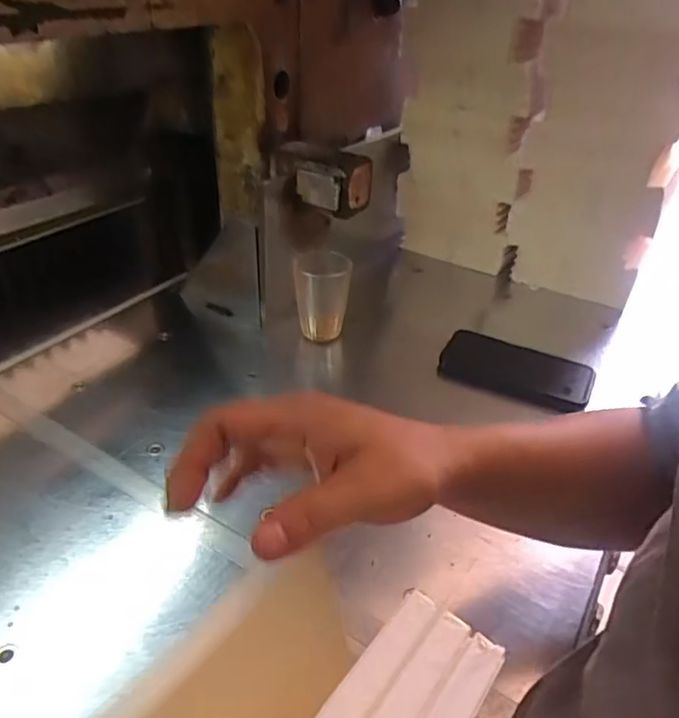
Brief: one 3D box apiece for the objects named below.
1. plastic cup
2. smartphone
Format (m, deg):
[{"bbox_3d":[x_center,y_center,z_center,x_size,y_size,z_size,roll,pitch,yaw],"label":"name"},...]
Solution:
[{"bbox_3d":[-0.021,-0.074,0.700,0.065,0.097,0.063,1,34,-1],"label":"plastic cup"},{"bbox_3d":[0.201,0.012,0.663,0.163,0.014,0.078,17,53,22],"label":"smartphone"}]

